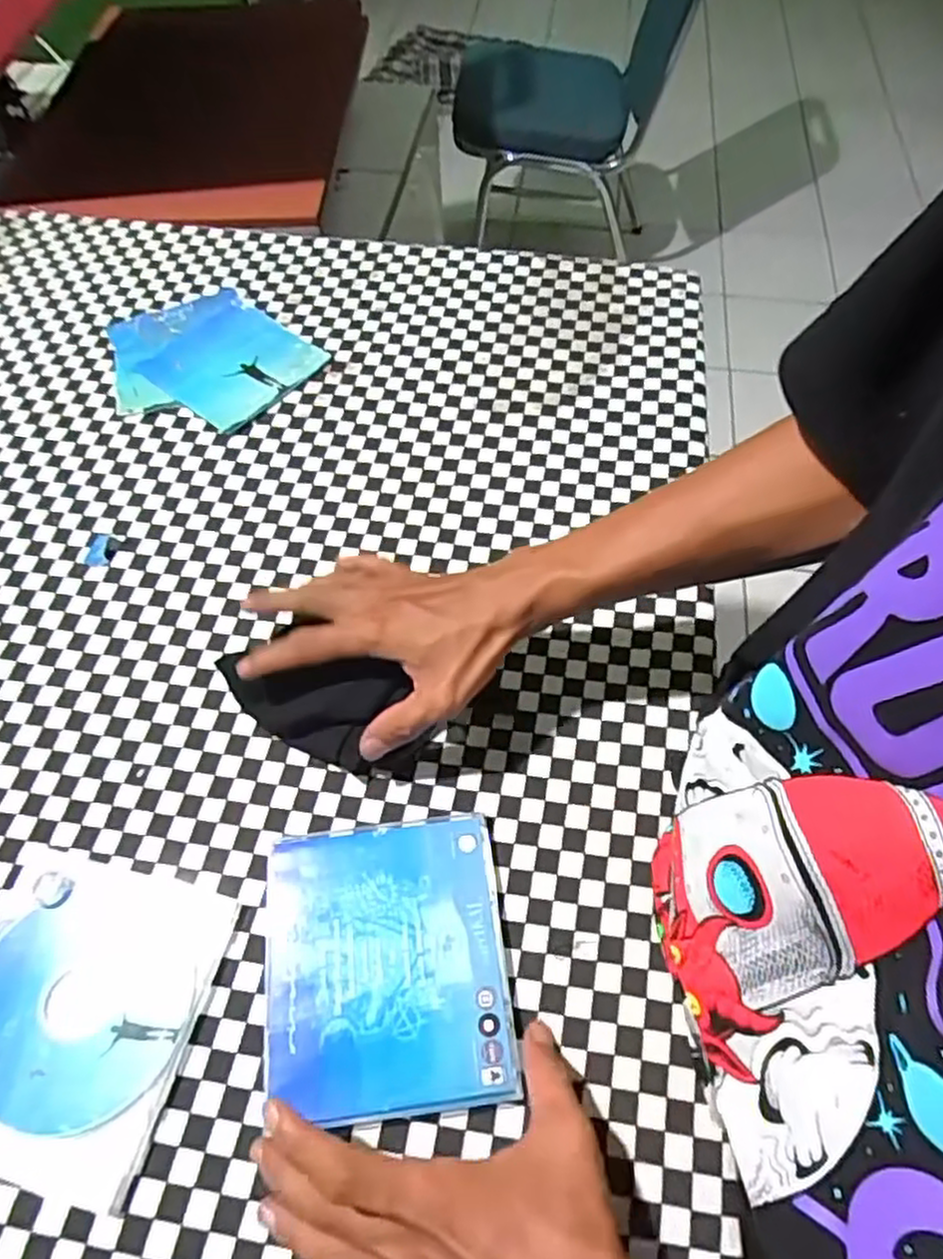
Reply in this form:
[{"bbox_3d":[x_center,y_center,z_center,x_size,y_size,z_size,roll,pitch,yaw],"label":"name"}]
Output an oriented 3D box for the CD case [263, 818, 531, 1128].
[{"bbox_3d":[-0.045,0.172,0.387,0.124,0.009,0.140,-7,59,-3],"label":"CD case"}]

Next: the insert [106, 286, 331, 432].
[{"bbox_3d":[-0.234,-0.235,0.635,0.175,0.008,0.149,38,67,22],"label":"insert"}]

